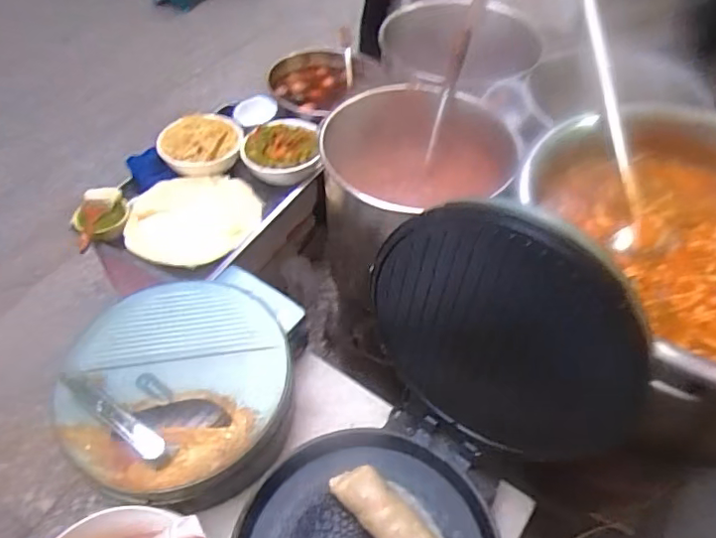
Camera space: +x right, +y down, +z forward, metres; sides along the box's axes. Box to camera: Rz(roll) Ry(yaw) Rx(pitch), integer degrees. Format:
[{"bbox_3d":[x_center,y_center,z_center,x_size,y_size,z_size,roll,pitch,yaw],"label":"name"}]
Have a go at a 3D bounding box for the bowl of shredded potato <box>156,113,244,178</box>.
[{"bbox_3d":[-0.375,-0.307,1.326,0.197,0.077,0.166,-3,51,-5],"label":"bowl of shredded potato"}]

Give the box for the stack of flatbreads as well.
[{"bbox_3d":[-0.359,-0.111,1.216,0.281,0.036,0.269,-2,50,-4],"label":"stack of flatbreads"}]

